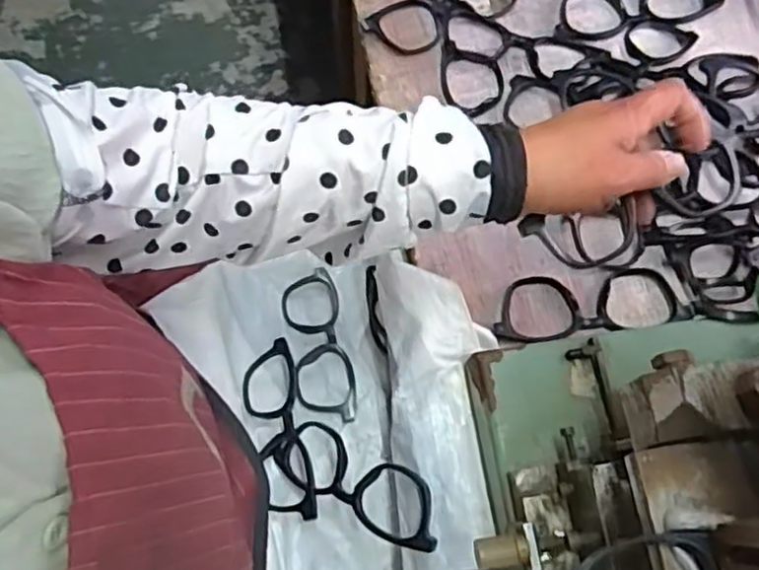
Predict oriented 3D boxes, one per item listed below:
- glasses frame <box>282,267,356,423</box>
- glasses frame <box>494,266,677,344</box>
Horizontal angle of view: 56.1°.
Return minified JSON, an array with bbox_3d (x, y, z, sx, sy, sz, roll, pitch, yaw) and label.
[{"bbox_3d":[-0.050,0.049,0.592,0.047,0.024,0.141,-12,56,-6],"label":"glasses frame"},{"bbox_3d":[0.148,0.013,0.505,0.138,0.012,0.048,-7,72,-4],"label":"glasses frame"}]

